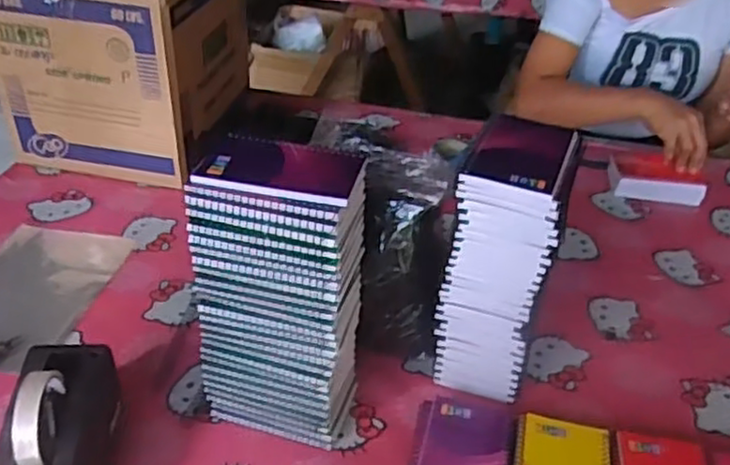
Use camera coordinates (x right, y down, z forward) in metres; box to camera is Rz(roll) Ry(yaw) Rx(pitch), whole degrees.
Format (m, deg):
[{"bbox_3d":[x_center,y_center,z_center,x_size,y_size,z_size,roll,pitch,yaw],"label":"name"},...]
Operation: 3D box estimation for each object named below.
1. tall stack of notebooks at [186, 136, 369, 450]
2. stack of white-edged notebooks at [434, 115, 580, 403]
[{"bbox_3d":[-0.077,0.063,0.665,0.134,0.289,0.098,13,37,13],"label":"tall stack of notebooks"},{"bbox_3d":[0.140,0.037,0.723,0.097,0.290,0.126,15,38,15],"label":"stack of white-edged notebooks"}]

